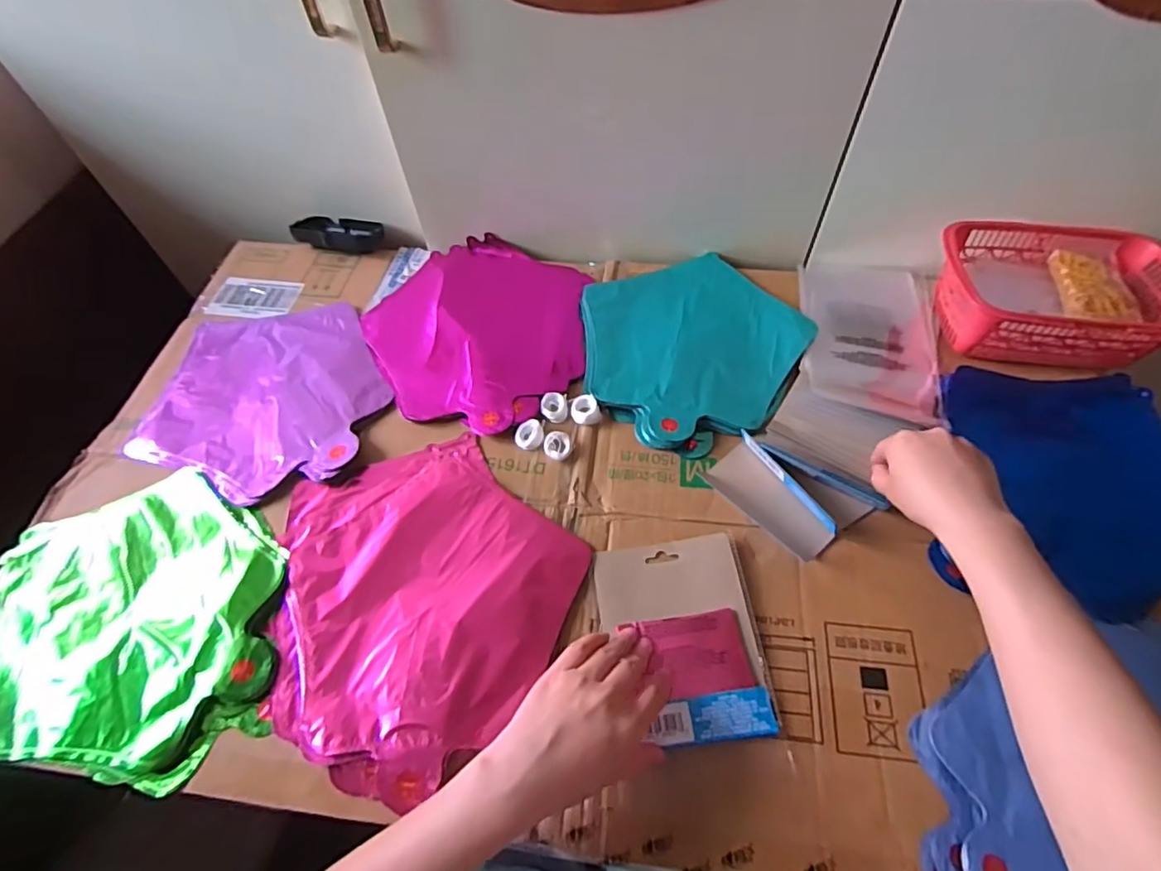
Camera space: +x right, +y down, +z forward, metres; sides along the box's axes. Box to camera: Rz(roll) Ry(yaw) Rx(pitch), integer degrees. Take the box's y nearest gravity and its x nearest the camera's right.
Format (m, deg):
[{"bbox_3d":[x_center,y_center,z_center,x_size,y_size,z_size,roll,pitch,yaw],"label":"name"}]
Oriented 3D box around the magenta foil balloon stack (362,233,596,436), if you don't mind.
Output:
[{"bbox_3d":[-0.108,-0.120,0.630,0.245,0.010,0.244,26,61,19],"label":"magenta foil balloon stack"}]

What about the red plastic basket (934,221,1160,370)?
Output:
[{"bbox_3d":[0.467,-0.141,0.583,0.218,0.073,0.143,5,56,6],"label":"red plastic basket"}]

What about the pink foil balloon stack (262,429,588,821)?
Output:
[{"bbox_3d":[-0.141,0.119,0.470,0.252,0.010,0.240,37,65,24],"label":"pink foil balloon stack"}]

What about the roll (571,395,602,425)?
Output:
[{"bbox_3d":[0.005,-0.024,0.560,0.027,0.011,0.028,-1,56,2],"label":"roll"}]

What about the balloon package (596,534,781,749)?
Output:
[{"bbox_3d":[0.079,0.154,0.455,0.116,0.013,0.151,-7,56,-2],"label":"balloon package"}]

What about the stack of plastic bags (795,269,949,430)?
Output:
[{"bbox_3d":[0.299,-0.109,0.604,0.135,0.019,0.214,13,55,9],"label":"stack of plastic bags"}]

